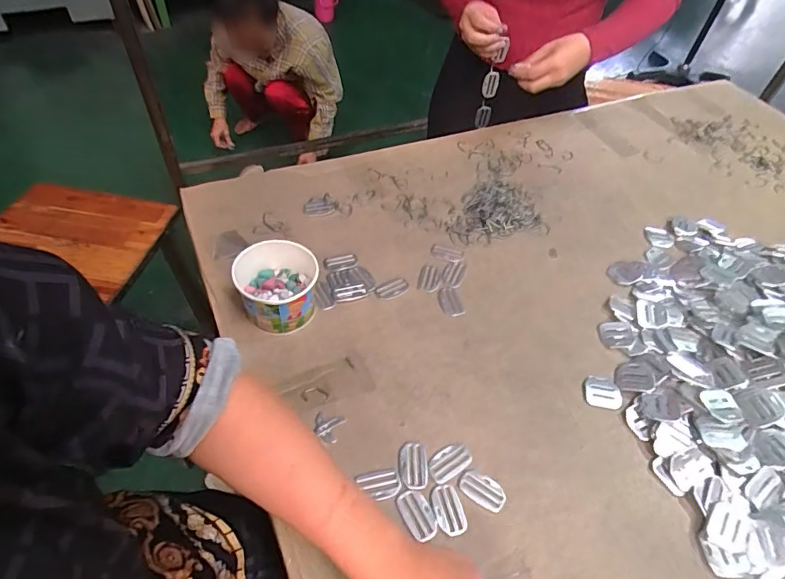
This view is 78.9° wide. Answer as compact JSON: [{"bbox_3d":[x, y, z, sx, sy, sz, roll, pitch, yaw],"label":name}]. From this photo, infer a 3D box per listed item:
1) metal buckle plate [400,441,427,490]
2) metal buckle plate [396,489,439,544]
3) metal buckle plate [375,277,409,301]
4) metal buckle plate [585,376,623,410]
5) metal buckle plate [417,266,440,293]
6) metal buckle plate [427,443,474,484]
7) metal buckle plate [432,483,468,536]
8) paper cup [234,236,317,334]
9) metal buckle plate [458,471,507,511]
[{"bbox_3d":[0.020,0.172,0.467,0.027,0.004,0.045,1,49,-5],"label":"metal buckle plate"},{"bbox_3d":[0.024,0.208,0.439,0.029,0.004,0.045,-16,53,-19],"label":"metal buckle plate"},{"bbox_3d":[0.001,-0.001,0.601,0.043,0.004,0.026,-27,57,-26],"label":"metal buckle plate"},{"bbox_3d":[0.238,0.116,0.539,0.040,0.004,0.038,13,49,5],"label":"metal buckle plate"},{"bbox_3d":[0.049,-0.014,0.623,0.027,0.006,0.040,13,49,5],"label":"metal buckle plate"},{"bbox_3d":[0.057,0.170,0.470,0.045,0.004,0.026,-29,58,-27],"label":"metal buckle plate"},{"bbox_3d":[0.053,0.206,0.447,0.028,0.004,0.044,-8,51,-13],"label":"metal buckle plate"},{"bbox_3d":[-0.131,0.002,0.549,0.085,0.071,0.087,3,49,-4],"label":"paper cup"},{"bbox_3d":[0.088,0.192,0.459,0.044,0.004,0.026,27,52,16],"label":"metal buckle plate"}]

